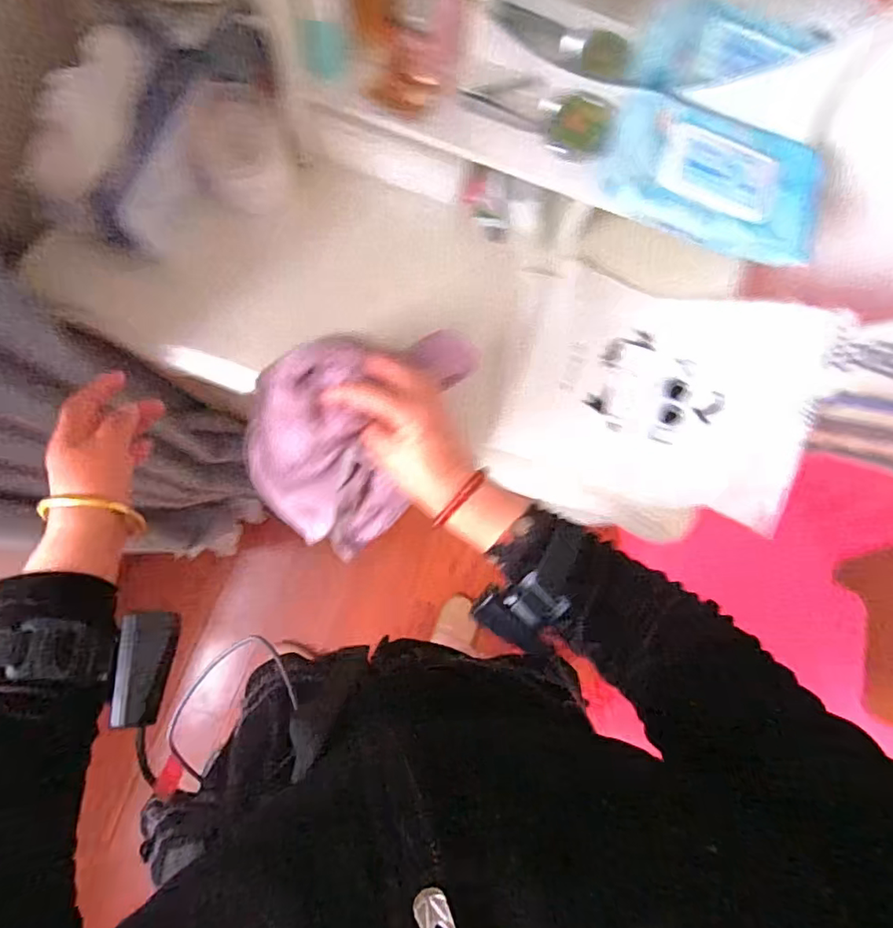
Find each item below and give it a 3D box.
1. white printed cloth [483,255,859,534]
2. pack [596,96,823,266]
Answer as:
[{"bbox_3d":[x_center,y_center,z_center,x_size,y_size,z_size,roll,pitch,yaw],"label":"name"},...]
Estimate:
[{"bbox_3d":[0.217,-0.063,0.588,0.294,0.131,0.252,19,80,-1],"label":"white printed cloth"},{"bbox_3d":[0.244,-0.257,0.507,0.203,0.037,0.114,27,80,0],"label":"pack"}]

